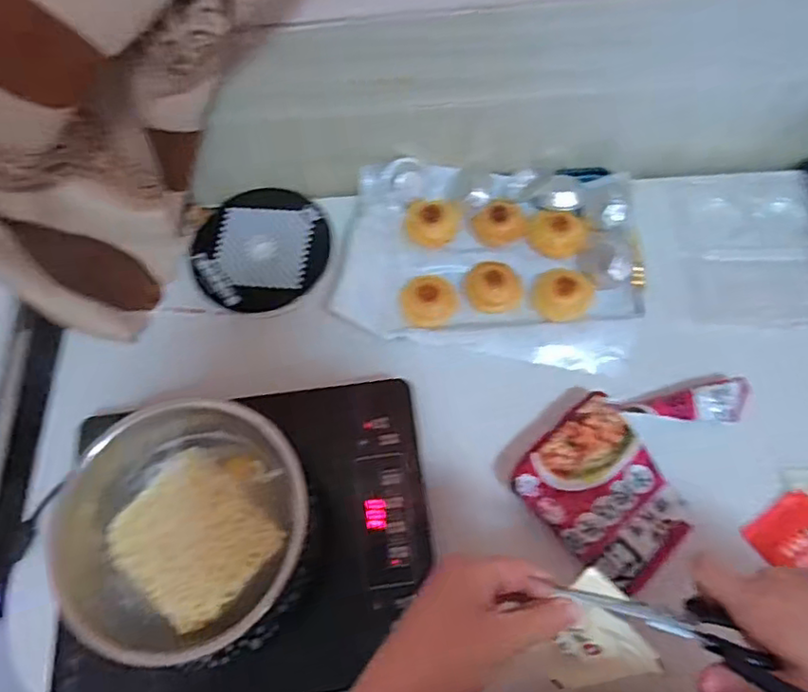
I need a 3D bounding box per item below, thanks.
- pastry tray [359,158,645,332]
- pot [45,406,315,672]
[{"bbox_3d":[0.112,-0.125,0.743,0.314,0.045,0.219,-5,66,1],"label":"pastry tray"},{"bbox_3d":[-0.184,0.151,0.549,0.202,0.080,0.202,-1,66,3],"label":"pot"}]

